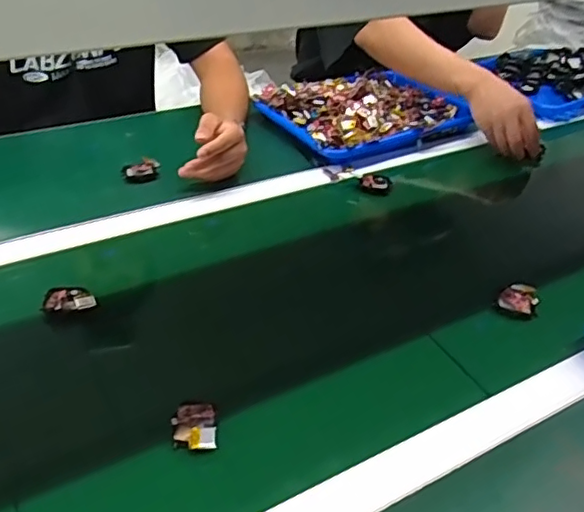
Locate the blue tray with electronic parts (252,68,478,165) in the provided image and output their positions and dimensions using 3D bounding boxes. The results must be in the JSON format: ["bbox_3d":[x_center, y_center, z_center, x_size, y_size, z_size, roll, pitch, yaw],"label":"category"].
[{"bbox_3d":[0.129,-0.251,1.018,0.331,0.060,0.240,-20,42,-28],"label":"blue tray with electronic parts"}]

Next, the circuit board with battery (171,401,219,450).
[{"bbox_3d":[-0.083,0.148,0.506,0.036,0.015,0.045,-6,37,-12],"label":"circuit board with battery"}]

